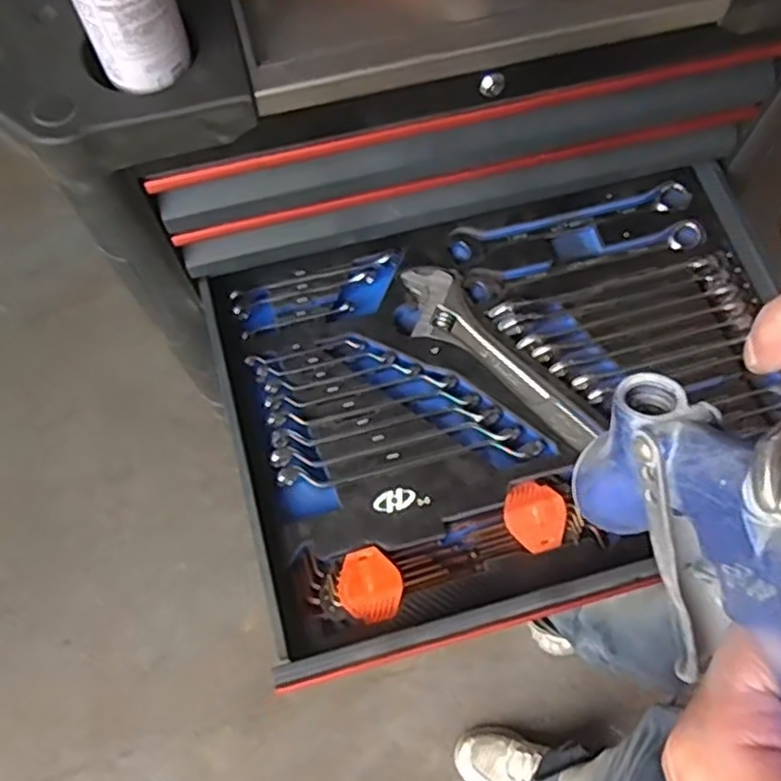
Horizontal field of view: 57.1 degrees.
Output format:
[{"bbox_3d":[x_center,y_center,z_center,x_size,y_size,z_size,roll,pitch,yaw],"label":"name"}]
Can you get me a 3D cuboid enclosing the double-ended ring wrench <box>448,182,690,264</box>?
[{"bbox_3d":[0.197,-0.186,0.792,0.269,0.016,0.034,-12,68,-7],"label":"double-ended ring wrench"}]

